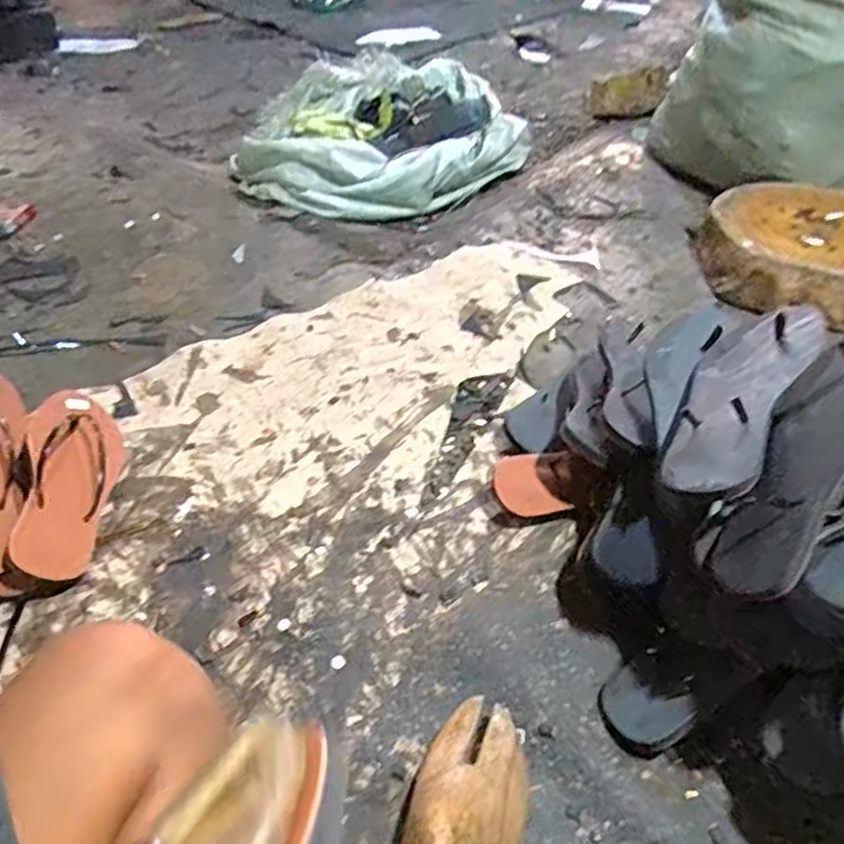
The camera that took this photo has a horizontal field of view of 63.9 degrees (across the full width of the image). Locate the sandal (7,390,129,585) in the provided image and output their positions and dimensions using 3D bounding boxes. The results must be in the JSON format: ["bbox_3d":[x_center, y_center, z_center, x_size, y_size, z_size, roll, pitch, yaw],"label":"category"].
[{"bbox_3d":[-0.382,0.059,0.725,0.094,0.048,0.238,23,42,-28],"label":"sandal"}]

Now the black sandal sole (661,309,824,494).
[{"bbox_3d":[0.273,-0.028,0.588,0.095,0.022,0.231,6,46,49],"label":"black sandal sole"}]

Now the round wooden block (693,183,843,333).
[{"bbox_3d":[0.653,-0.278,1.106,0.369,0.091,0.346,0,43,0],"label":"round wooden block"}]

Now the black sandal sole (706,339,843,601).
[{"bbox_3d":[0.291,0.021,0.511,0.235,0.016,0.090,-59,21,-4],"label":"black sandal sole"}]

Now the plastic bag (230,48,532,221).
[{"bbox_3d":[-0.138,-0.618,1.424,0.576,0.143,0.535,29,50,27],"label":"plastic bag"}]

